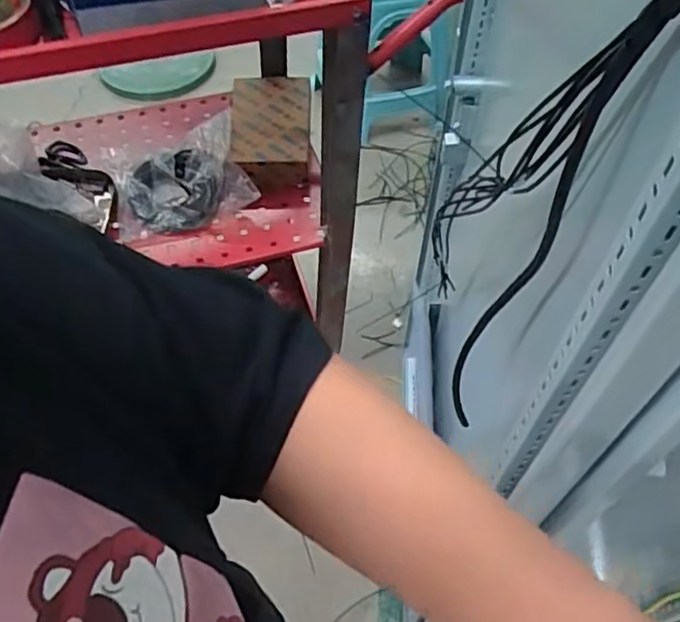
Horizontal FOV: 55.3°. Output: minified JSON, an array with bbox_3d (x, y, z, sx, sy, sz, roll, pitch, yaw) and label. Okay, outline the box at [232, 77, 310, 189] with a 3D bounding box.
[{"bbox_3d":[-0.113,-0.293,1.049,0.123,0.053,0.204,-2,55,-1],"label":"box"}]

